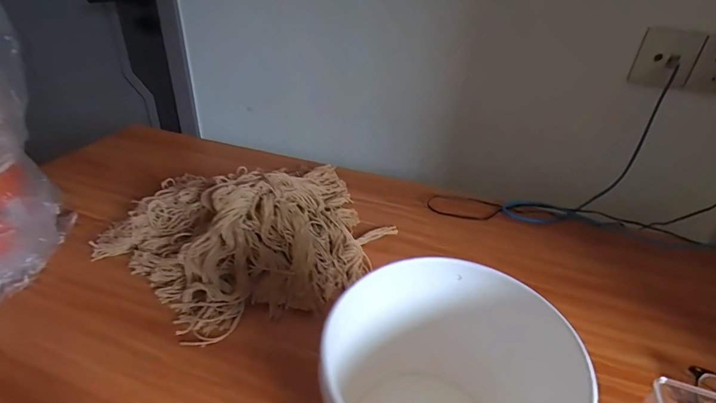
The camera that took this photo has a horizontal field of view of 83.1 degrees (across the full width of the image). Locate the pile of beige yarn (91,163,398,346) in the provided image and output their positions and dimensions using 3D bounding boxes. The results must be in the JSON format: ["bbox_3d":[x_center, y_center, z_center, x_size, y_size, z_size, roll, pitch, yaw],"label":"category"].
[{"bbox_3d":[-0.149,0.022,0.556,0.369,0.087,0.287,-18,38,-31],"label":"pile of beige yarn"}]

